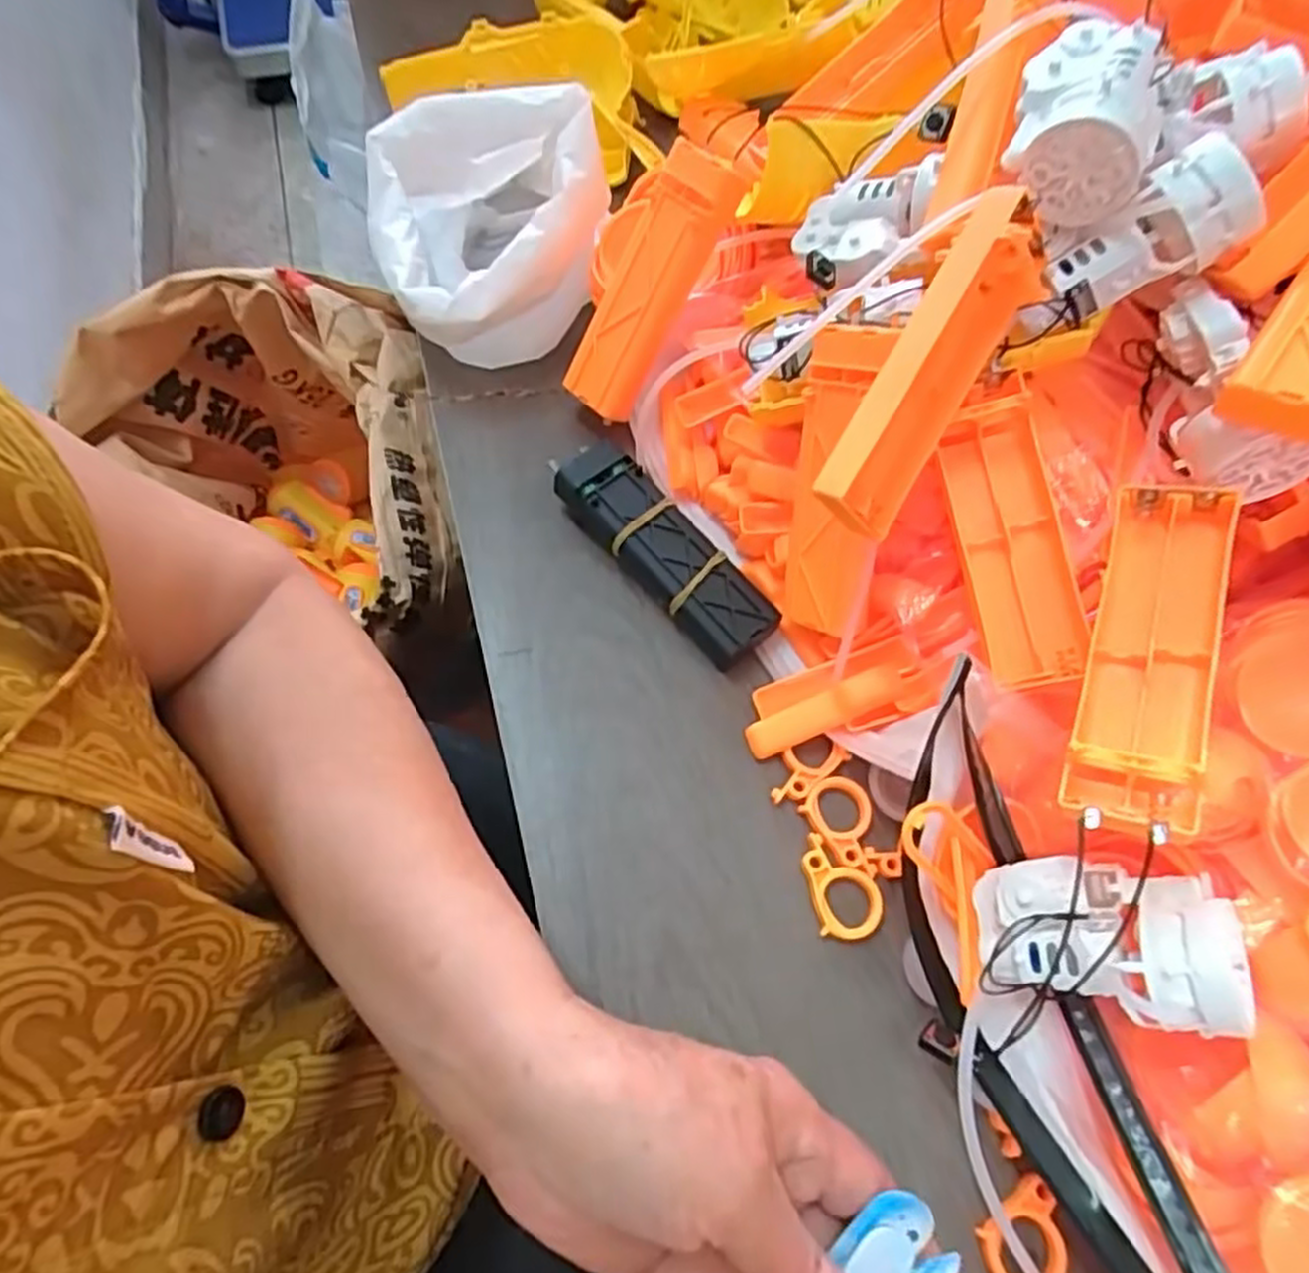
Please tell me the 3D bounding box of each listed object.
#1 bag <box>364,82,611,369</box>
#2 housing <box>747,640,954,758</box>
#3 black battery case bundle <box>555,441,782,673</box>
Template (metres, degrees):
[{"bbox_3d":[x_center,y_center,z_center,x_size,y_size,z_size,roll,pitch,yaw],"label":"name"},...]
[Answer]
[{"bbox_3d":[-0.077,-0.194,0.369,0.101,0.075,0.119,-15,66,-9],"label":"bag"},{"bbox_3d":[0.072,0.022,0.299,0.078,0.012,0.026,-19,66,9],"label":"housing"},{"bbox_3d":[0.003,-0.036,0.329,0.030,0.025,0.108,-38,72,-18],"label":"black battery case bundle"}]

